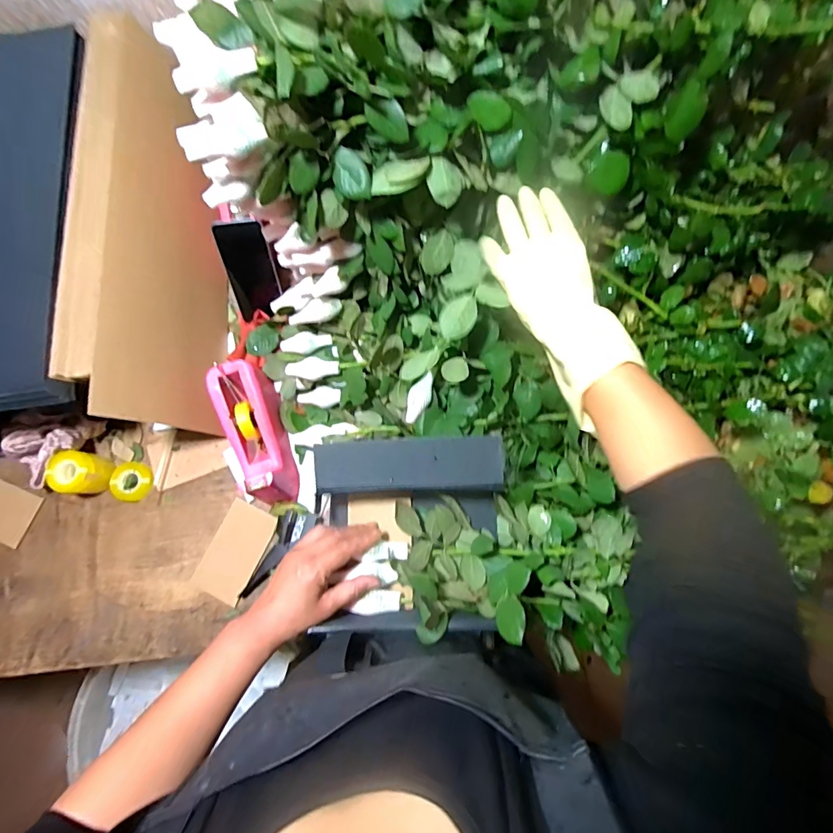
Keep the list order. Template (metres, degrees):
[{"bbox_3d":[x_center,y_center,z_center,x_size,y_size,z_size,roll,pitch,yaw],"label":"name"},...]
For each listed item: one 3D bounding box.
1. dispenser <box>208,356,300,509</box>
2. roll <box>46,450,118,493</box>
[{"bbox_3d":[-0.235,0.028,0.659,0.075,0.109,0.203,-20,78,-3],"label":"dispenser"},{"bbox_3d":[-0.504,0.085,0.666,0.064,0.050,0.062,11,78,4],"label":"roll"}]

